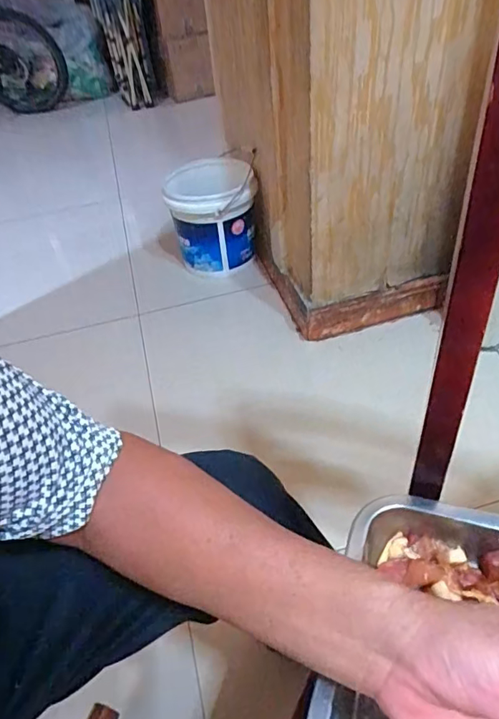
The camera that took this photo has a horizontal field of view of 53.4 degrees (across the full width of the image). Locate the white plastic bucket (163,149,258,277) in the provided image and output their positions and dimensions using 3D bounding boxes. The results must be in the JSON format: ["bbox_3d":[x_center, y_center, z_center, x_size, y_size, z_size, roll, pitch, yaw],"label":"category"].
[{"bbox_3d":[-0.092,-0.399,1.414,0.236,0.268,0.250,-4,43,4],"label":"white plastic bucket"}]

